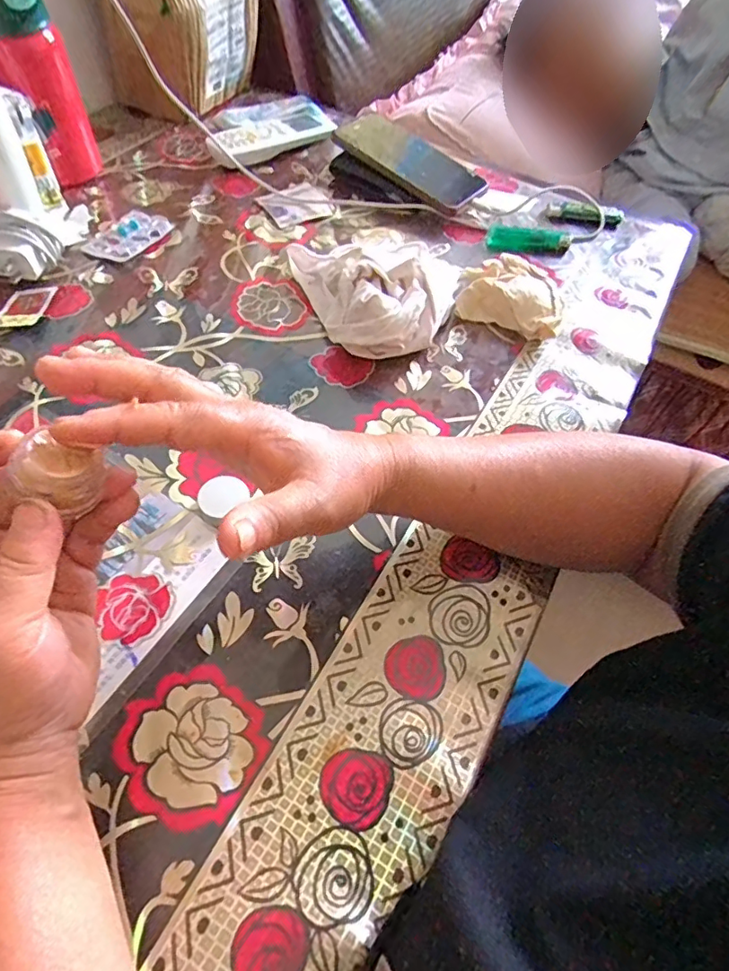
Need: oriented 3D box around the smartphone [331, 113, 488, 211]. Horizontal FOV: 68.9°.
[{"bbox_3d":[0.050,-0.362,0.587,0.170,0.012,0.083,36,66,8],"label":"smartphone"}]

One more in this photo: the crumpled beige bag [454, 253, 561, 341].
[{"bbox_3d":[0.138,-0.182,0.497,0.092,0.028,0.086,22,58,9],"label":"crumpled beige bag"}]

